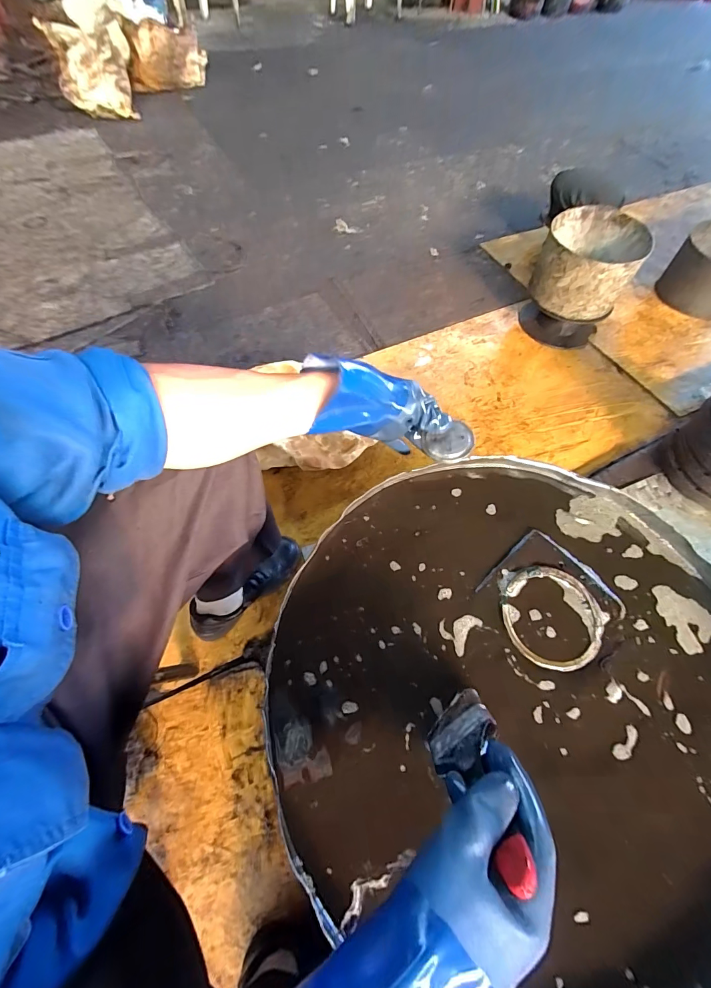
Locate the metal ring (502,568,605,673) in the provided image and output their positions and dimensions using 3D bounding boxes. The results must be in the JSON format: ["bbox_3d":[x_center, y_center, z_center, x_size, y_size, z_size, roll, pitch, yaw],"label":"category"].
[{"bbox_3d":[0.243,0.149,0.470,0.122,0.007,0.120,1,62,-2],"label":"metal ring"}]

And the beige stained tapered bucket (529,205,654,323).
[{"bbox_3d":[0.729,-0.730,1.218,0.287,0.185,0.313,1,62,-2],"label":"beige stained tapered bucket"}]

